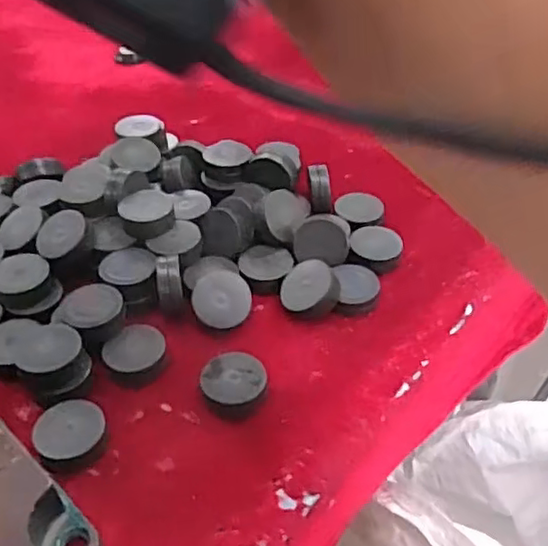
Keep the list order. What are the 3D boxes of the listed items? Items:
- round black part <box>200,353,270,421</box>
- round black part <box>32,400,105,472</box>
[{"bbox_3d":[-0.020,0.055,0.325,0.032,0.013,0.032,1,39,-1],"label":"round black part"},{"bbox_3d":[-0.096,0.076,0.306,0.031,0.012,0.030,-7,40,-10],"label":"round black part"}]

